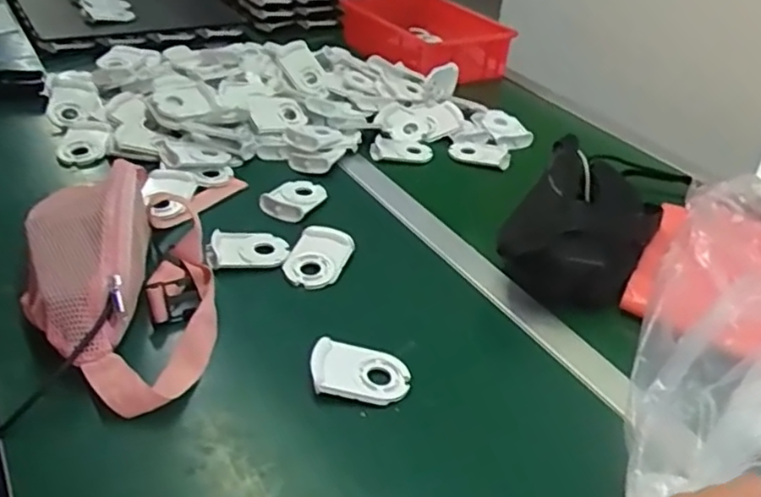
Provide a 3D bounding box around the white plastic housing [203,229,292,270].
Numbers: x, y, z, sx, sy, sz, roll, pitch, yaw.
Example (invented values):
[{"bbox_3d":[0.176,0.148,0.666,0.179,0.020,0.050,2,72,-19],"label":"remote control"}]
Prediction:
[{"bbox_3d":[-0.140,-0.002,0.709,0.084,0.015,0.054,-6,36,-17],"label":"white plastic housing"}]

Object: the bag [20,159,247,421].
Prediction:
[{"bbox_3d":[-0.231,-0.006,0.638,0.173,0.086,0.367,-2,35,-11],"label":"bag"}]

